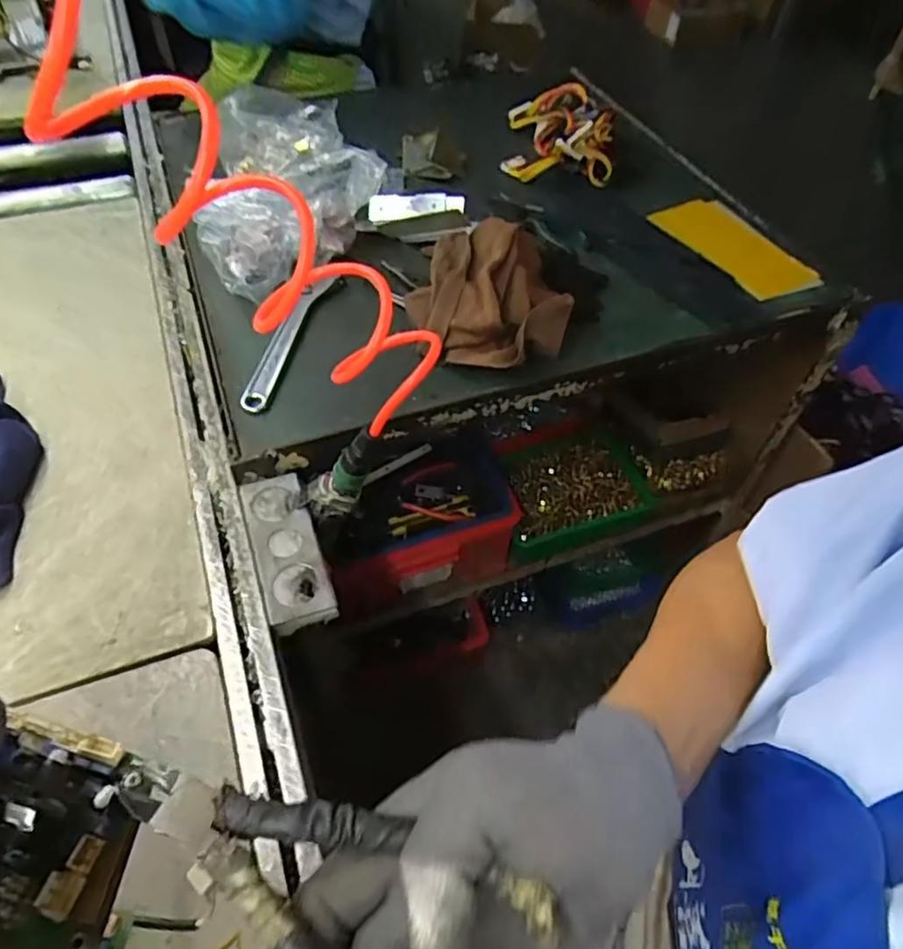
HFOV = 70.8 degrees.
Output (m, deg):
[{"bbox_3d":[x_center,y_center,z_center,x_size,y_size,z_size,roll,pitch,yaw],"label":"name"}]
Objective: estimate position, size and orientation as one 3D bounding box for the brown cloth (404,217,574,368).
[{"bbox_3d":[0.046,-0.209,0.734,0.185,0.077,0.212,14,52,8],"label":"brown cloth"}]

